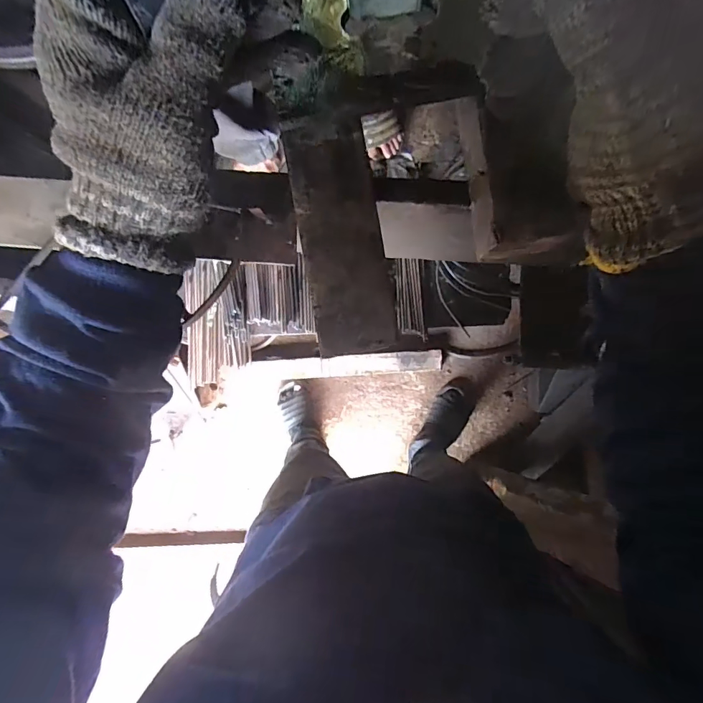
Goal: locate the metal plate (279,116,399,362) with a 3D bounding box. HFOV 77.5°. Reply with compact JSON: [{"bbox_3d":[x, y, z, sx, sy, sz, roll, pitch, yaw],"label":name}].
[{"bbox_3d":[-0.004,-0.068,0.265,0.050,0.009,0.136,-10,91,-8],"label":"metal plate"}]

